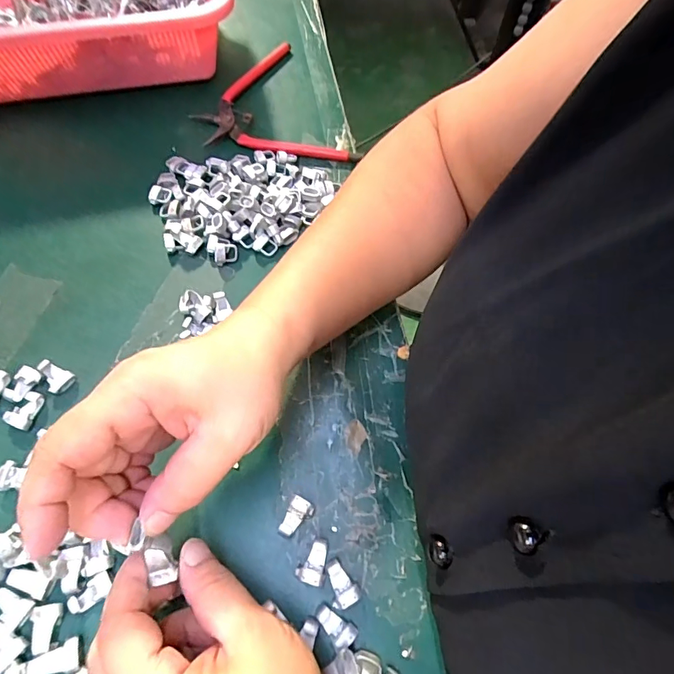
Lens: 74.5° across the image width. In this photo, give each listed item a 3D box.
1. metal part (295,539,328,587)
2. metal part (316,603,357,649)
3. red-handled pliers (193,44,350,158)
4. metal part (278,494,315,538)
[{"bbox_3d":[-0.013,0.124,0.246,0.016,0.008,0.023,11,65,3],"label":"metal part"},{"bbox_3d":[-0.001,0.152,0.232,0.022,0.008,0.012,30,68,12],"label":"metal part"},{"bbox_3d":[-0.067,-0.195,0.384,0.105,0.012,0.143,-22,68,-11],"label":"red-handled pliers"},{"bbox_3d":[-0.023,0.104,0.255,0.014,0.009,0.022,23,67,9],"label":"metal part"}]

